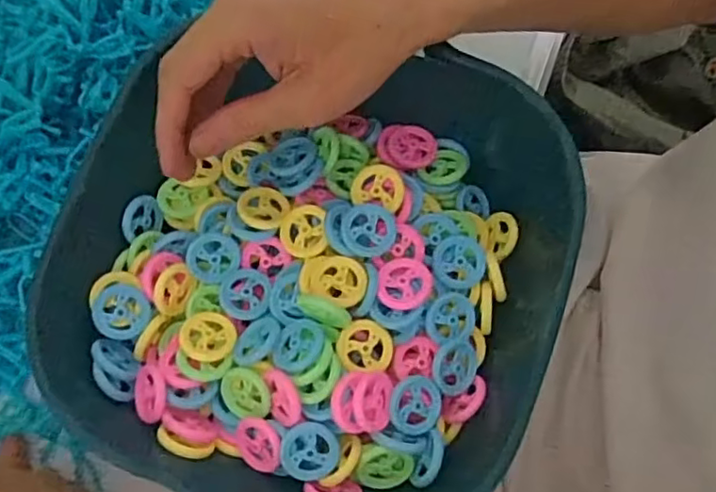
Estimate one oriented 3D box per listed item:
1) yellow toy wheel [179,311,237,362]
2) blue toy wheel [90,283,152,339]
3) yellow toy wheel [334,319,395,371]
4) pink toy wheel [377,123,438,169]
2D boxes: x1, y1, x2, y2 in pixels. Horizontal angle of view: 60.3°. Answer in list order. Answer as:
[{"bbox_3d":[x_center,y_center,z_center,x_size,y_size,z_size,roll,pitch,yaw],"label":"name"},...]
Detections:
[{"bbox_3d":[-0.080,0.048,0.332,0.029,0.004,0.029,8,51,-10],"label":"yellow toy wheel"},{"bbox_3d":[-0.129,0.035,0.334,0.029,0.008,0.029,0,78,2],"label":"blue toy wheel"},{"bbox_3d":[0.003,0.052,0.323,0.029,0.007,0.026,-1,78,2],"label":"yellow toy wheel"},{"bbox_3d":[0.030,-0.061,0.378,0.035,0.008,0.029,1,78,2],"label":"pink toy wheel"}]

